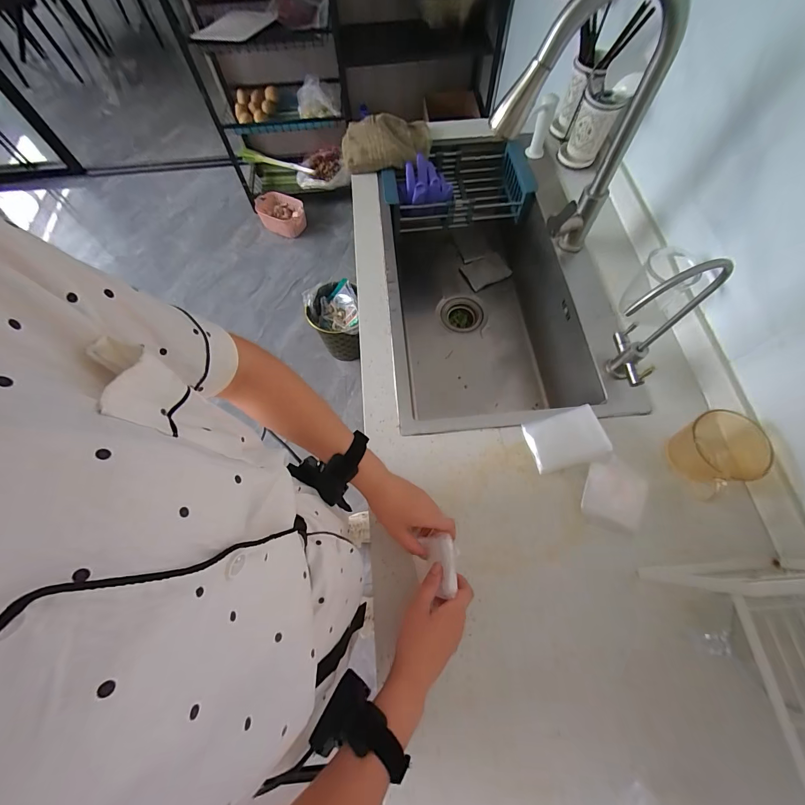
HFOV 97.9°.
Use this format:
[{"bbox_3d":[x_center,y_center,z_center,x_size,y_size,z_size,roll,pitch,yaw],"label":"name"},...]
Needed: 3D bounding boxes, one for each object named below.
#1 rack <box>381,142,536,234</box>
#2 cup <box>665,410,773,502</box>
[{"bbox_3d":[0.129,-0.537,0.871,0.345,0.086,0.192,-7,68,0],"label":"rack"},{"bbox_3d":[0.458,0.076,0.517,0.085,0.087,0.105,-14,68,-3],"label":"cup"}]

